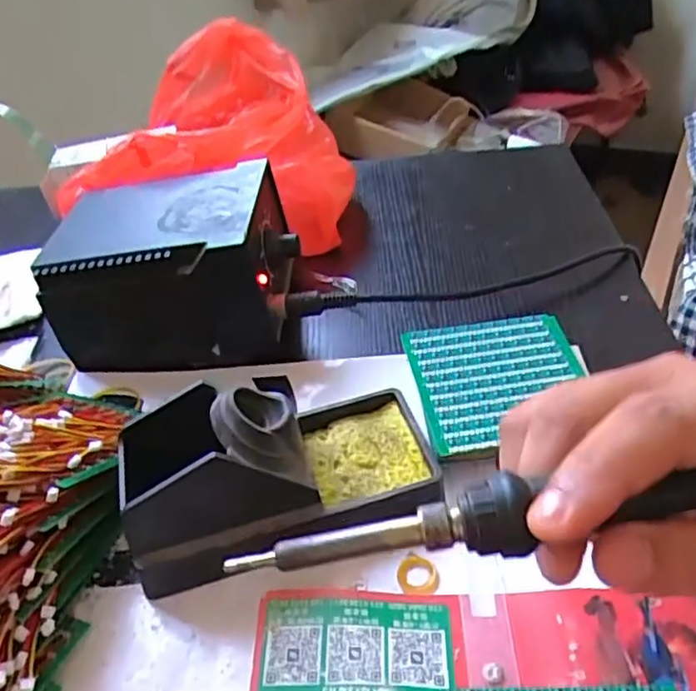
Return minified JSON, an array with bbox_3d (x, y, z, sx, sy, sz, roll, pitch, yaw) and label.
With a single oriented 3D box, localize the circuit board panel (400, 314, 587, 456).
[{"bbox_3d":[0.089,0.018,0.375,0.097,0.005,0.098,-8,39,-3],"label":"circuit board panel"}]

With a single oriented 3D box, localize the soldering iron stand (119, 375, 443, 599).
[{"bbox_3d":[-0.035,0.052,0.317,0.151,0.065,0.075,-17,41,-13],"label":"soldering iron stand"}]

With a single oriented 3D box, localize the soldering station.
[{"bbox_3d":[-0.115,-0.058,0.453,0.154,0.091,0.118,-4,40,2],"label":"soldering station"}]

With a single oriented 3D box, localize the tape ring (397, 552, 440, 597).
[{"bbox_3d":[0.032,0.107,0.303,0.018,0.005,0.018,-3,40,3],"label":"tape ring"}]

